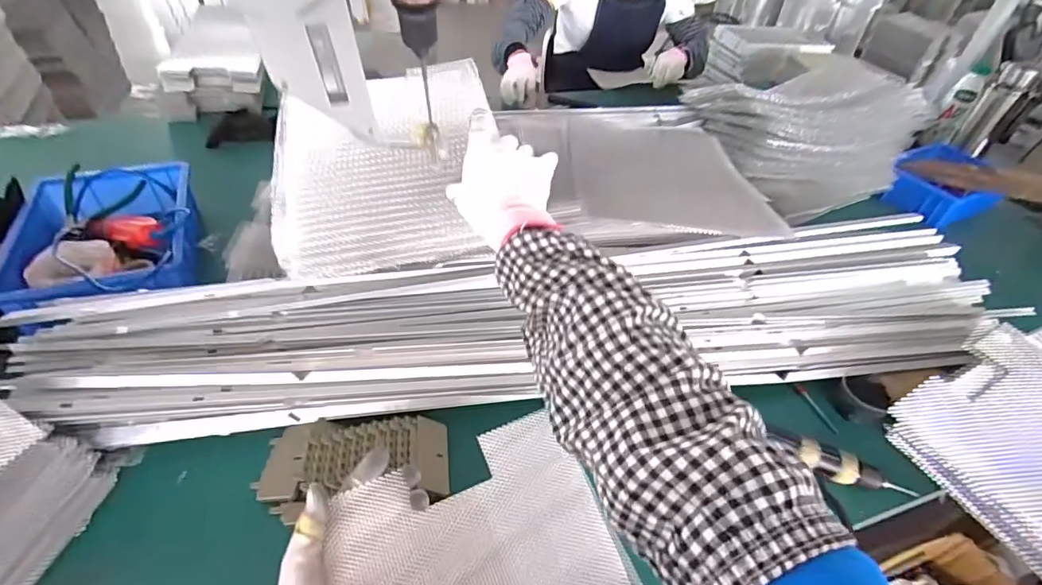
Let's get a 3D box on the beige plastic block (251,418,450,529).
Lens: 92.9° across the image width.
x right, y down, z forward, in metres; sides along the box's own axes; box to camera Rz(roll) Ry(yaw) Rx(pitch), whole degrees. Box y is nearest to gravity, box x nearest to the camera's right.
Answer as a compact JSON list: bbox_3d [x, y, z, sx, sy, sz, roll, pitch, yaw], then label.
[{"bbox_3d":[-0.177,0.179,0.534,0.193,0.032,0.090,-4,45,-9],"label":"beige plastic block"}]

